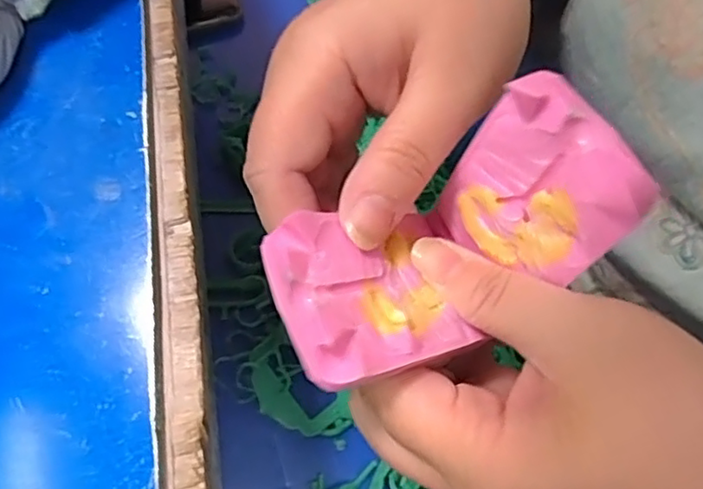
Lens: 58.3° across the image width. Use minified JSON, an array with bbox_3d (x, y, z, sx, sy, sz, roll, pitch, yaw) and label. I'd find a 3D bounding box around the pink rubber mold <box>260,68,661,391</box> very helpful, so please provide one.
[{"bbox_3d":[0.026,0.000,0.169,0.090,0.053,0.043,-29,73,2],"label":"pink rubber mold"}]

